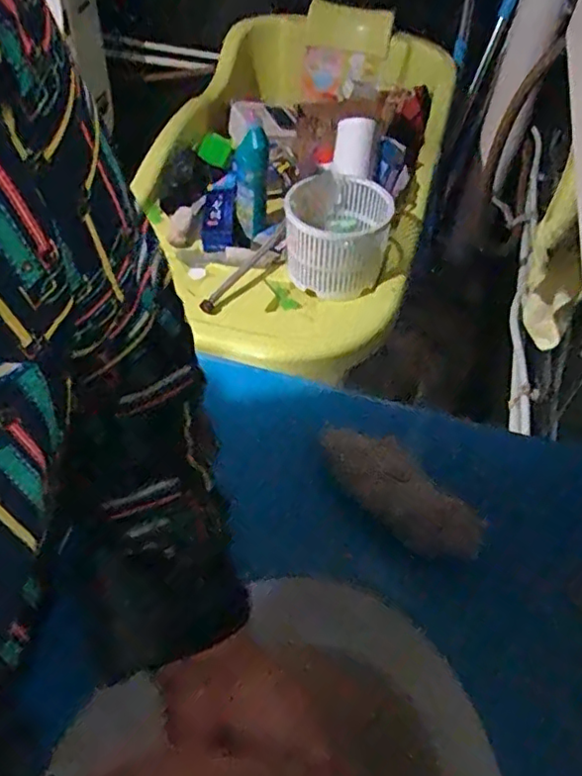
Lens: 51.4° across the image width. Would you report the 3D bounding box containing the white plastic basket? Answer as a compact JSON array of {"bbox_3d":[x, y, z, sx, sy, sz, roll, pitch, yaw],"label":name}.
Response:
[{"bbox_3d":[0.082,-0.271,1.099,0.182,0.159,0.194,8,52,4],"label":"white plastic basket"}]

